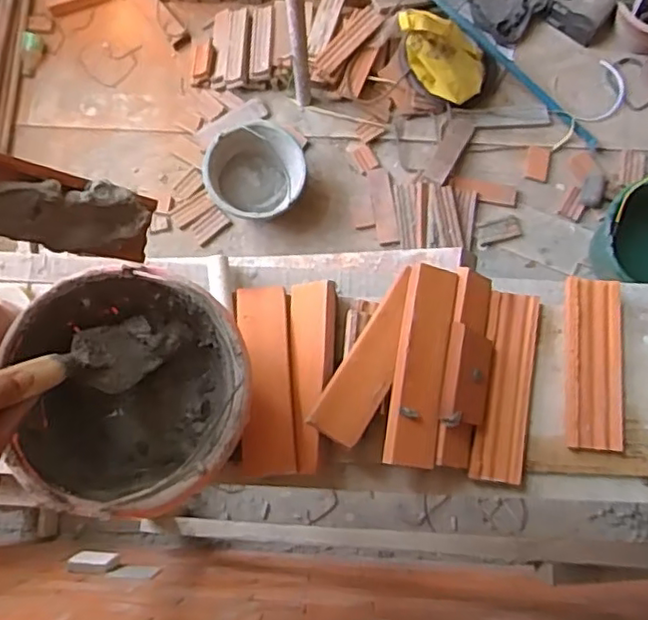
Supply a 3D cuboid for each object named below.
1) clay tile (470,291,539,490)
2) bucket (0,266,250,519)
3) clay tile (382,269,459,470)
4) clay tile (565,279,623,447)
[{"bbox_3d":[0.216,0.091,0.741,0.060,0.011,0.220,9,79,3],"label":"clay tile"},{"bbox_3d":[-0.198,0.090,0.679,0.239,0.169,0.228,0,79,1],"label":"bucket"},{"bbox_3d":[0.107,0.060,0.691,0.061,0.012,0.220,13,78,-17],"label":"clay tile"},{"bbox_3d":[0.319,0.063,0.737,0.058,0.019,0.197,3,79,2],"label":"clay tile"}]

